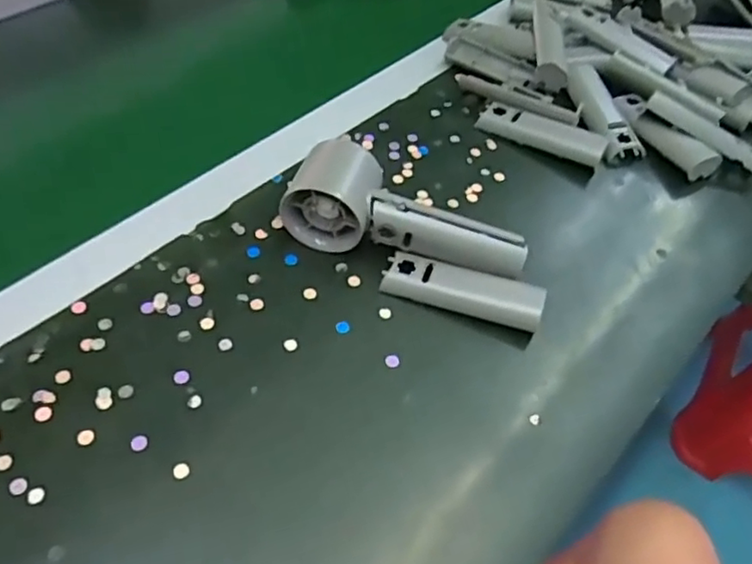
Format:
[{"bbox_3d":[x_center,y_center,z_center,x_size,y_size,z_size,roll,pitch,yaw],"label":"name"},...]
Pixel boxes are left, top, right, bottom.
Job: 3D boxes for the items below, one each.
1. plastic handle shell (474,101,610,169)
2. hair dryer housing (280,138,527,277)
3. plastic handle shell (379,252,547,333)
[{"bbox_3d":[0.136,-0.124,0.505,0.102,0.015,0.026,27,55,15],"label":"plastic handle shell"},{"bbox_3d":[0.020,-0.048,0.416,0.159,0.057,0.062,12,53,4],"label":"hair dryer housing"},{"bbox_3d":[0.055,0.006,0.400,0.100,0.020,0.028,18,53,9],"label":"plastic handle shell"}]

